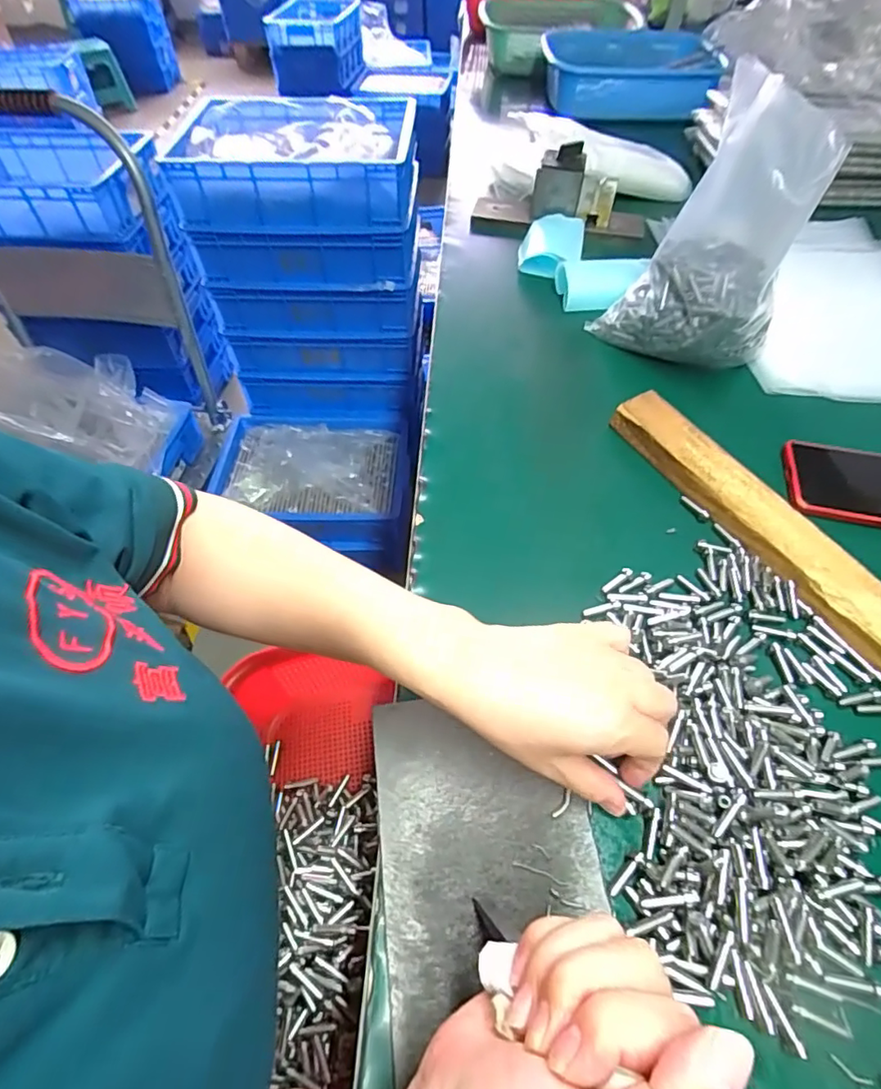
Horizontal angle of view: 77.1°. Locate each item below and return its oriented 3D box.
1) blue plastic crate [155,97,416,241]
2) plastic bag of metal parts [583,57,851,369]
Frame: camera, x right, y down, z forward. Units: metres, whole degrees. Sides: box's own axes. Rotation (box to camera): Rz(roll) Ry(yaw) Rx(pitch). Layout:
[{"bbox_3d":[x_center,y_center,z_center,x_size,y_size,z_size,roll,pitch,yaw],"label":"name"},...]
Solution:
[{"bbox_3d":[-0.251,-0.693,1.009,0.396,0.119,0.291,1,54,1],"label":"blue plastic crate"},{"bbox_3d":[0.241,-0.254,0.472,0.106,0.206,0.147,-31,60,-20],"label":"plastic bag of metal parts"}]

